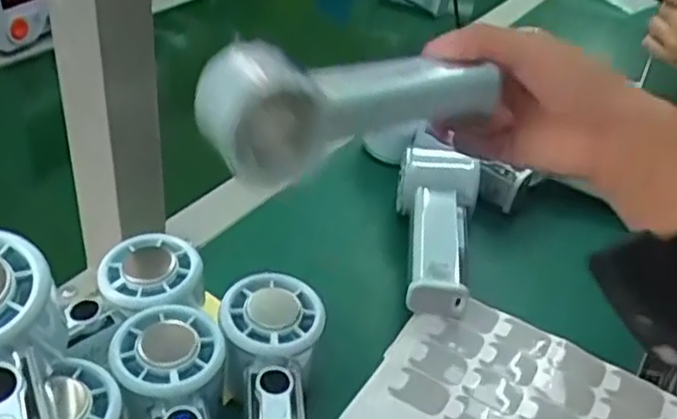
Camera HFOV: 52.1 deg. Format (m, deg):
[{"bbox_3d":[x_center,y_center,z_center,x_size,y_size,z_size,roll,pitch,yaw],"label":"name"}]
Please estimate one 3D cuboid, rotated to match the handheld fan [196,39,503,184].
[{"bbox_3d":[0.004,-0.059,0.363,0.151,0.047,0.067,-6,40,-8],"label":"handheld fan"}]

